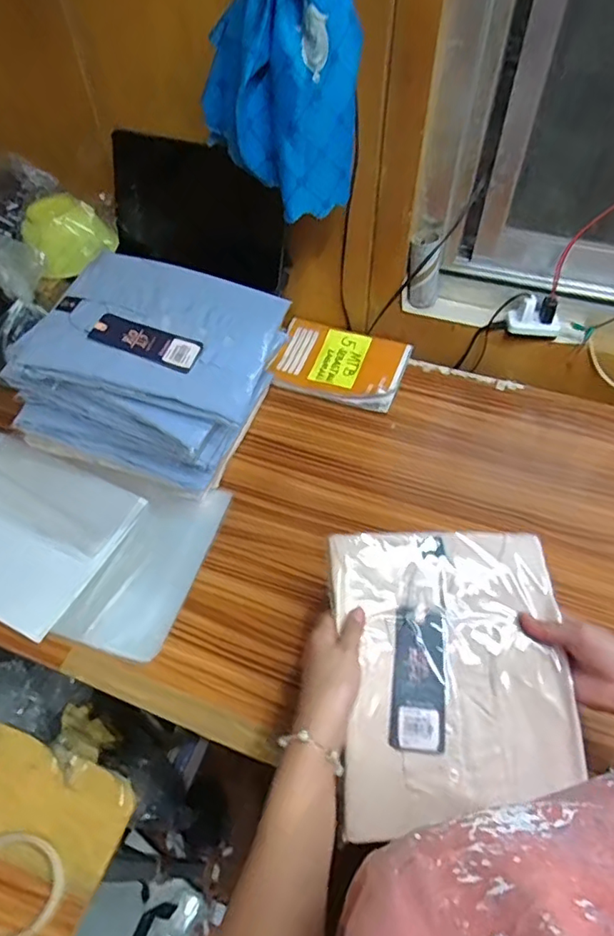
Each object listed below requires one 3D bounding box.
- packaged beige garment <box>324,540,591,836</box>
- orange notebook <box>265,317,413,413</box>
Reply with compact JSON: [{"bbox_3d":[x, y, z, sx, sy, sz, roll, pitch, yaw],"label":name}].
[{"bbox_3d":[0.133,0.182,0.501,0.206,0.017,0.248,-2,70,-4],"label":"packaged beige garment"},{"bbox_3d":[0.049,-0.164,0.855,0.197,0.027,0.146,15,54,12],"label":"orange notebook"}]

